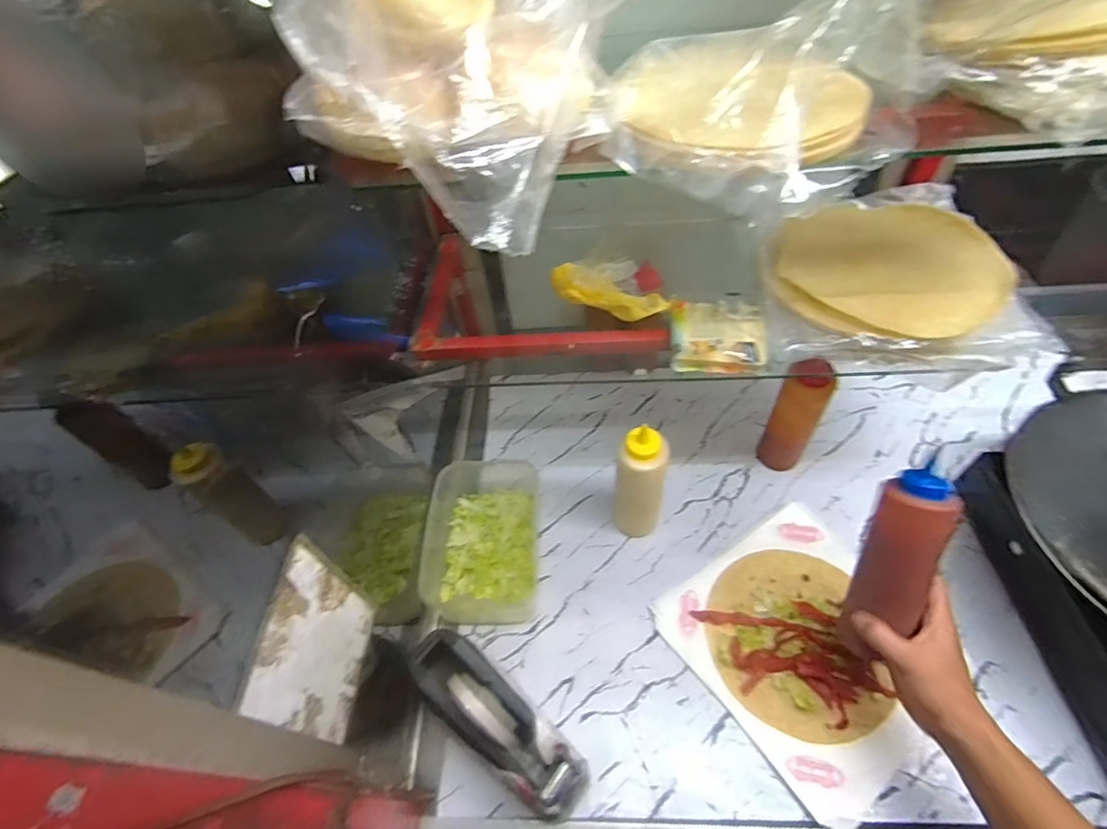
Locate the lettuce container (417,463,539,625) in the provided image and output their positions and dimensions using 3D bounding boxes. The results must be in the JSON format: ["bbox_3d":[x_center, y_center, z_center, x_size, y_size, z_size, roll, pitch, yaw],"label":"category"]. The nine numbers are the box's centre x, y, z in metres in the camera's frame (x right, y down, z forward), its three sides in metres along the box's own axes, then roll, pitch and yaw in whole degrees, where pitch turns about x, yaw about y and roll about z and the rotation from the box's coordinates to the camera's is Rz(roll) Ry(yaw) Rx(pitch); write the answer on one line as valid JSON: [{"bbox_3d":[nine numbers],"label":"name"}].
[{"bbox_3d":[-0.090,0.153,0.670,0.137,0.073,0.216,0,52,2],"label":"lettuce container"}]

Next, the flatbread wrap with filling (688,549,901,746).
[{"bbox_3d":[0.279,0.260,0.586,0.185,0.034,0.201,-1,51,1],"label":"flatbread wrap with filling"}]

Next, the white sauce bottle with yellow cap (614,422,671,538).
[{"bbox_3d":[0.106,0.093,0.627,0.060,0.192,0.050,7,52,8],"label":"white sauce bottle with yellow cap"}]

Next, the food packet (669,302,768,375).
[{"bbox_3d":[0.172,-0.084,0.536,0.090,0.028,0.089,4,52,6],"label":"food packet"}]

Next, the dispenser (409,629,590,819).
[{"bbox_3d":[-0.055,0.313,0.520,0.204,0.105,0.076,35,60,26],"label":"dispenser"}]

